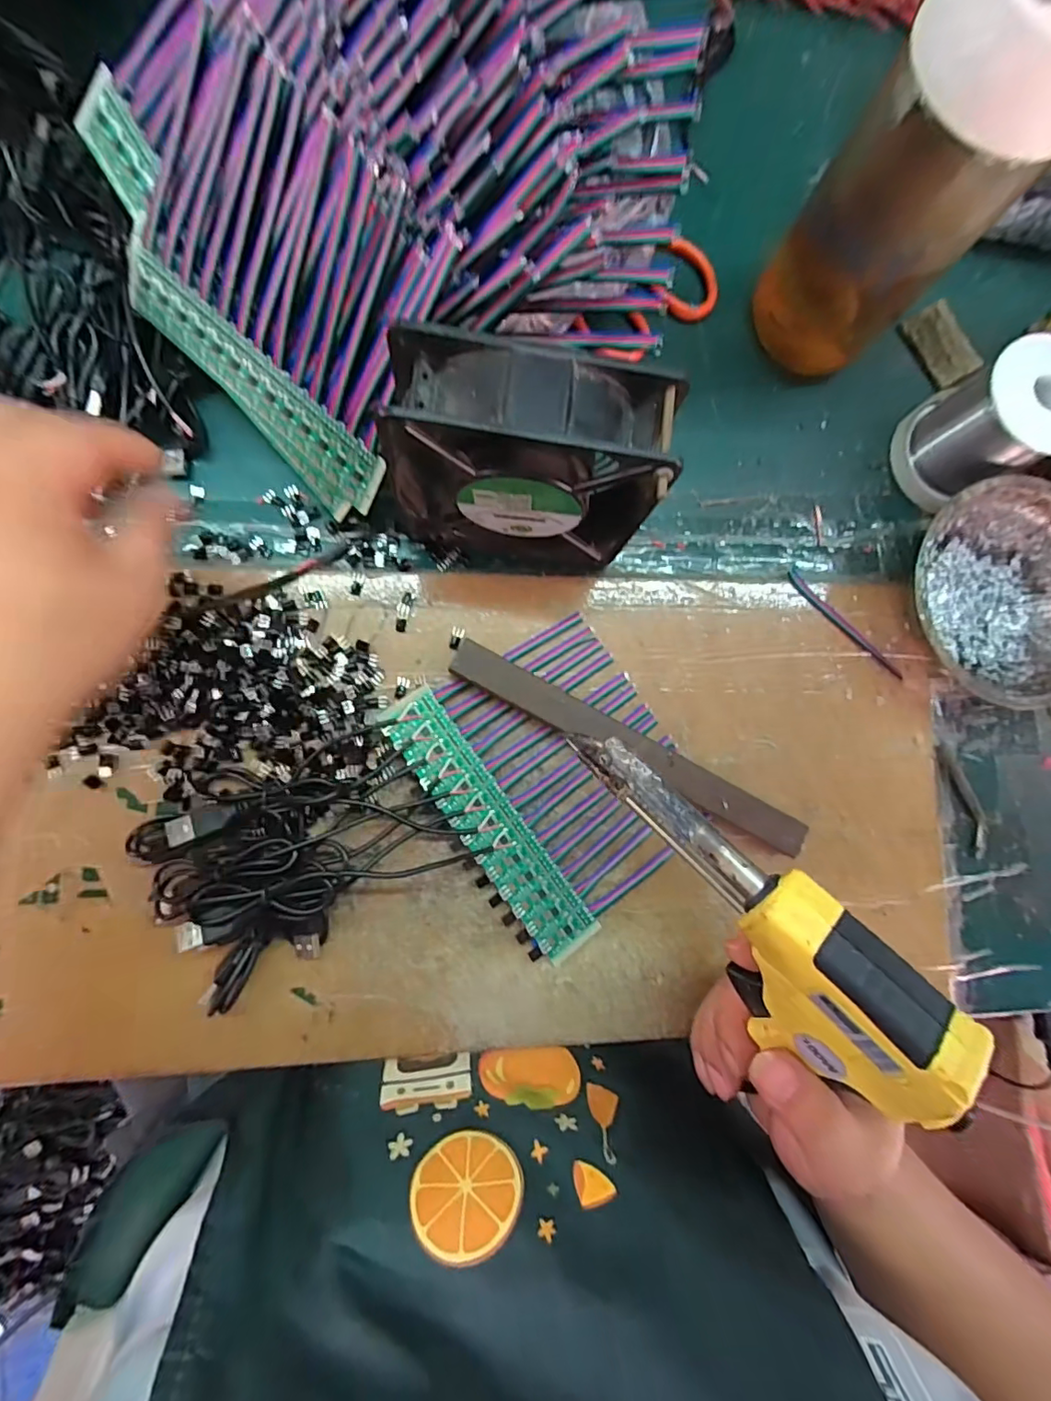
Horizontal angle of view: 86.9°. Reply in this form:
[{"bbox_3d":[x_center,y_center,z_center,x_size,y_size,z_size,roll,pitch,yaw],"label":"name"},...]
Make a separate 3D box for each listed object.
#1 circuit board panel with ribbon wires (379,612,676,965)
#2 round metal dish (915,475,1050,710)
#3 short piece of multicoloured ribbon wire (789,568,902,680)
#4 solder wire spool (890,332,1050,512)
[{"bbox_3d":[0.018,0.045,0.310,0.130,0.007,0.155,-30,89,-10],"label":"circuit board panel with ribbon wires"},{"bbox_3d":[0.278,-0.059,0.330,0.125,0.045,0.124,1,84,-8],"label":"round metal dish"},{"bbox_3d":[0.195,-0.045,0.339,0.094,0.004,0.012,45,80,-1],"label":"short piece of multicoloured ribbon wire"},{"bbox_3d":[0.272,-0.161,0.328,0.068,0.074,0.068,1,84,-8],"label":"solder wire spool"}]

